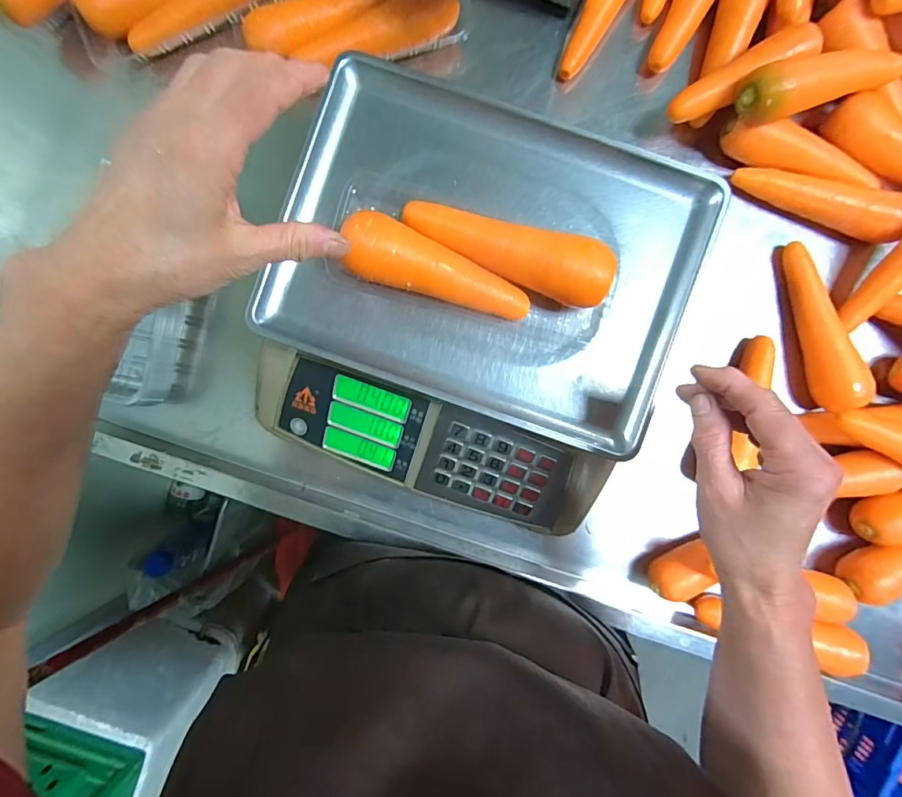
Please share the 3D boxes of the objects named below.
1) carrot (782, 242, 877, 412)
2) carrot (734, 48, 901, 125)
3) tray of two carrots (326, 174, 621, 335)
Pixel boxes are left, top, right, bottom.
[{"bbox_3d":[0.372,-0.074,0.457,0.036,0.040,0.169,-12,90,1],"label":"carrot"},{"bbox_3d":[0.342,-0.290,0.420,0.168,0.047,0.044,-16,90,1],"label":"carrot"},{"bbox_3d":[0.020,-0.115,0.361,0.222,0.056,0.089,15,90,2],"label":"tray of two carrots"}]

